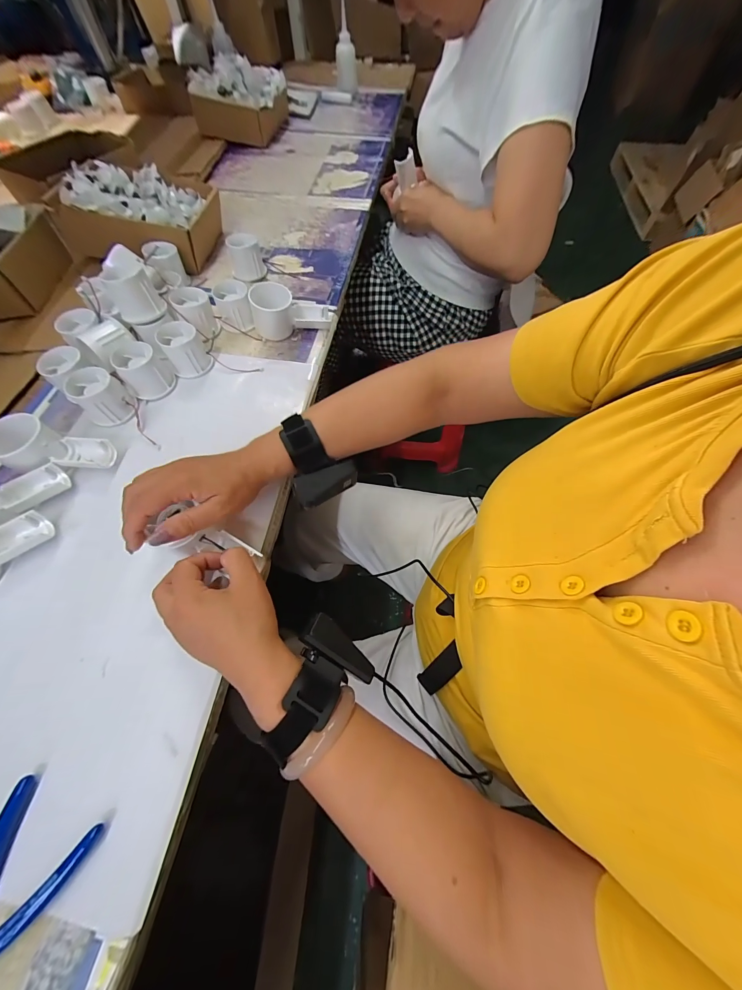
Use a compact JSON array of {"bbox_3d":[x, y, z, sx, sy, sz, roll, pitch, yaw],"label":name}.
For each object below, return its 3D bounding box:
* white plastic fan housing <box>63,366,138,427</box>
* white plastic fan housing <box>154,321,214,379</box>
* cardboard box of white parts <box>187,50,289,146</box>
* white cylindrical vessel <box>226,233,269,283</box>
[{"bbox_3d":[-0.341,-0.123,0.407,0.056,0.048,0.056,1,63,-1],"label":"white plastic fan housing"},{"bbox_3d":[-0.261,-0.201,0.447,0.052,0.050,0.059,-34,69,-17],"label":"white plastic fan housing"},{"bbox_3d":[-0.324,-0.987,0.806,0.194,0.109,0.204,13,64,5],"label":"cardboard box of white parts"},{"bbox_3d":[-0.215,-0.407,0.550,0.055,0.053,0.043,-21,66,-11],"label":"white cylindrical vessel"}]

